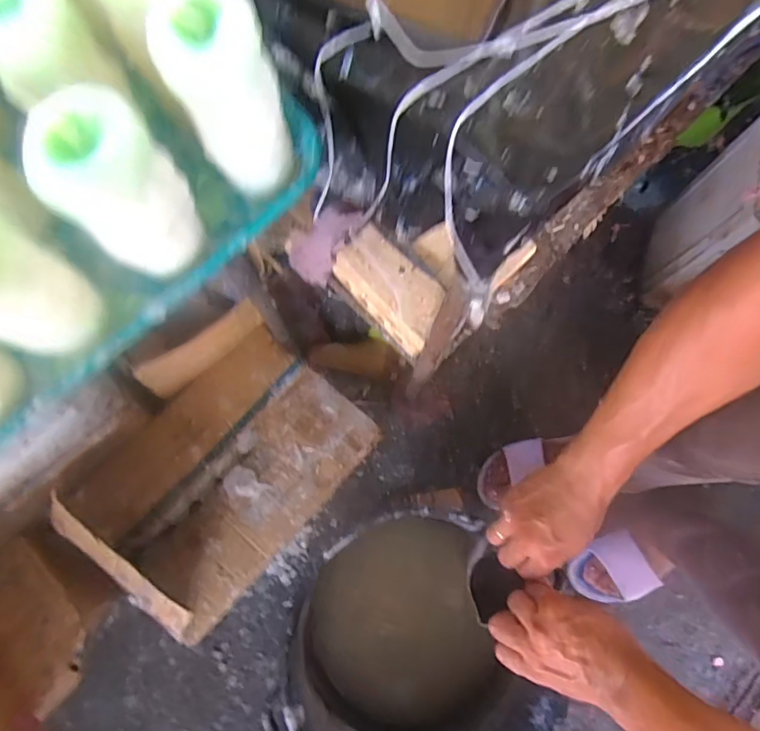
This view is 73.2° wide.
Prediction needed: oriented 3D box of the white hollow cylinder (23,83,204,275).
[{"bbox_3d":[-0.126,-0.085,0.257,0.049,0.093,0.047,0,76,-2],"label":"white hollow cylinder"}]

